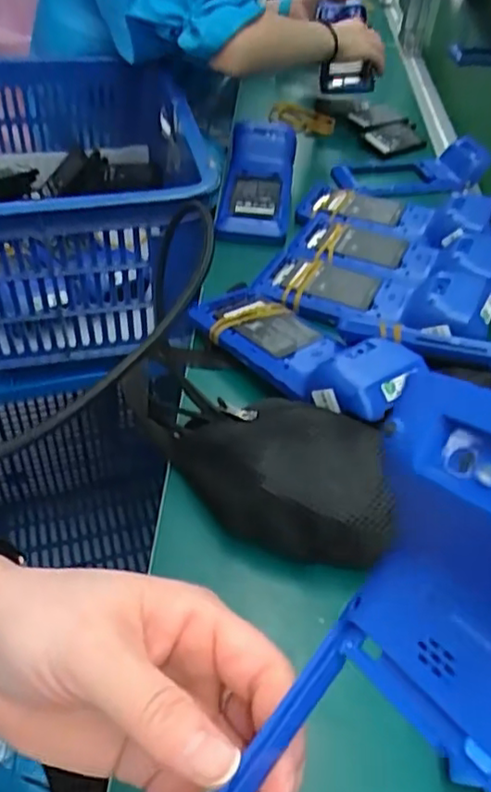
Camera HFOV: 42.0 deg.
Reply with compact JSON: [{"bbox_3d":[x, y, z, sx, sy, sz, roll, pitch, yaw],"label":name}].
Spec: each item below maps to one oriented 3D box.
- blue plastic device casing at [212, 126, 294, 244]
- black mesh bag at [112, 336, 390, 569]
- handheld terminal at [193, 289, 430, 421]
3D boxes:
[{"bbox_3d":[0.016,-0.279,0.810,0.086,0.053,0.232,5,45,2],"label":"blue plastic device casing"},{"bbox_3d":[-0.002,0.041,0.464,0.235,0.060,0.111,23,48,19],"label":"black mesh bag"},{"bbox_3d":[0.044,-0.041,0.542,0.078,0.038,0.227,-27,38,-27],"label":"handheld terminal"}]

